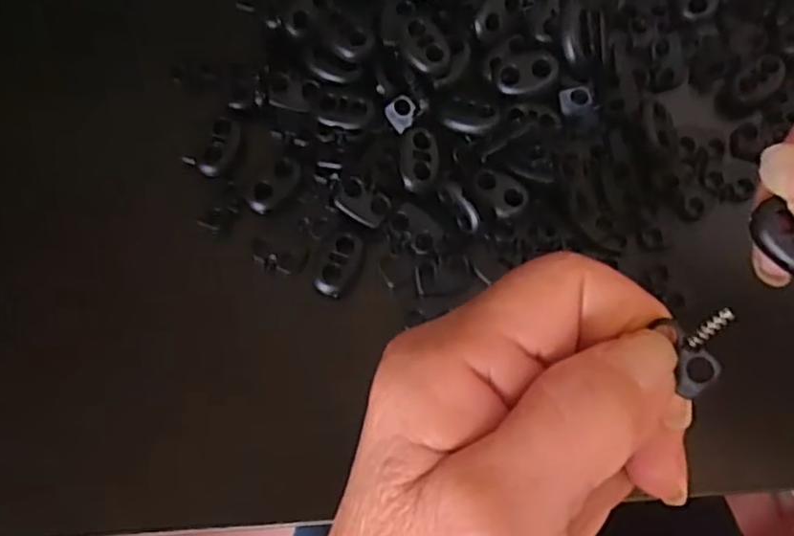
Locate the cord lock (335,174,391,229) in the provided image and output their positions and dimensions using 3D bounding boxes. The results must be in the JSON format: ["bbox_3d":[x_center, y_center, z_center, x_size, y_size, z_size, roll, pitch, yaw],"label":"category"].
[{"bbox_3d":[-0.011,-0.022,0.224,0.019,0.004,0.011,36,77,8],"label":"cord lock"}]

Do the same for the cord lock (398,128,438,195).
[{"bbox_3d":[0.007,-0.035,0.224,0.013,0.008,0.019,5,74,0],"label":"cord lock"}]

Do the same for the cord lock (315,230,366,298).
[{"bbox_3d":[-0.018,-0.001,0.221,0.012,0.005,0.021,26,75,6],"label":"cord lock"}]

